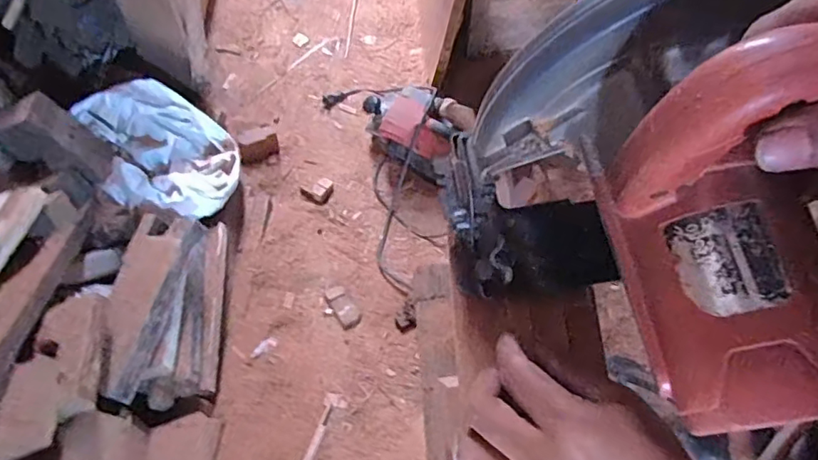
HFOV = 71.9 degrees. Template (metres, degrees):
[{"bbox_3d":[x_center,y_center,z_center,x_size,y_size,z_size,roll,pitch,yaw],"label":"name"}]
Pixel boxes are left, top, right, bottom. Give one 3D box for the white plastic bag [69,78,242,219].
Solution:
[{"bbox_3d":[-0.548,-0.163,1.296,0.284,0.234,0.288,-30,67,-12],"label":"white plastic bag"}]

